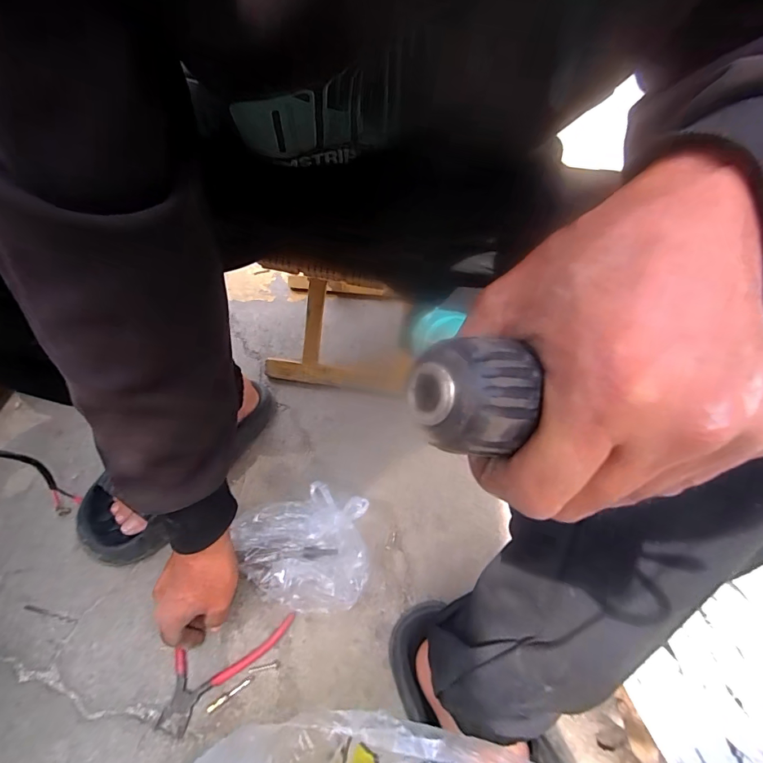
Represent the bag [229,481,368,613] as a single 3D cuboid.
[{"bbox_3d":[-0.098,0.199,0.507,0.153,0.044,0.140,1,52,-5],"label":"bag"}]

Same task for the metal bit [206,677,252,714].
[{"bbox_3d":[-0.157,0.325,0.429,0.046,0.004,0.006,-28,60,-24],"label":"metal bit"}]

